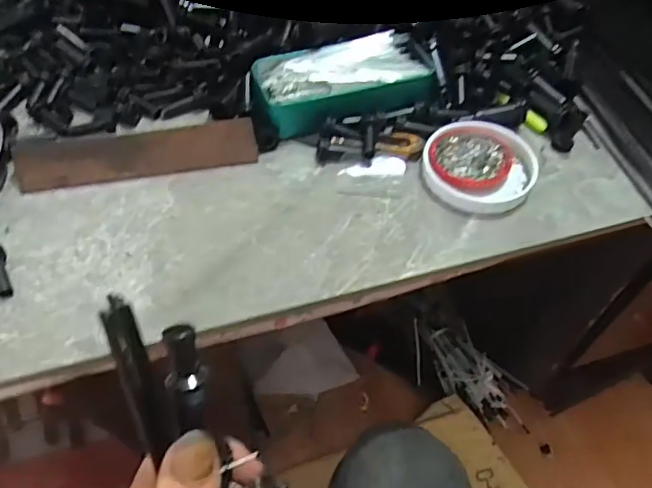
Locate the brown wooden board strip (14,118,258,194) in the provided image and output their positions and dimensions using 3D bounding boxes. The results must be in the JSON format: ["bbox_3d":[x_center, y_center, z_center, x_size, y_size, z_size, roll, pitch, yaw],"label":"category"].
[{"bbox_3d":[-0.146,-0.069,0.446,0.178,0.037,0.007,-9,10,-9],"label":"brown wooden board strip"}]

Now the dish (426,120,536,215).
[{"bbox_3d":[0.123,-0.064,0.460,0.089,0.014,0.088,1,53,-2],"label":"dish"}]

